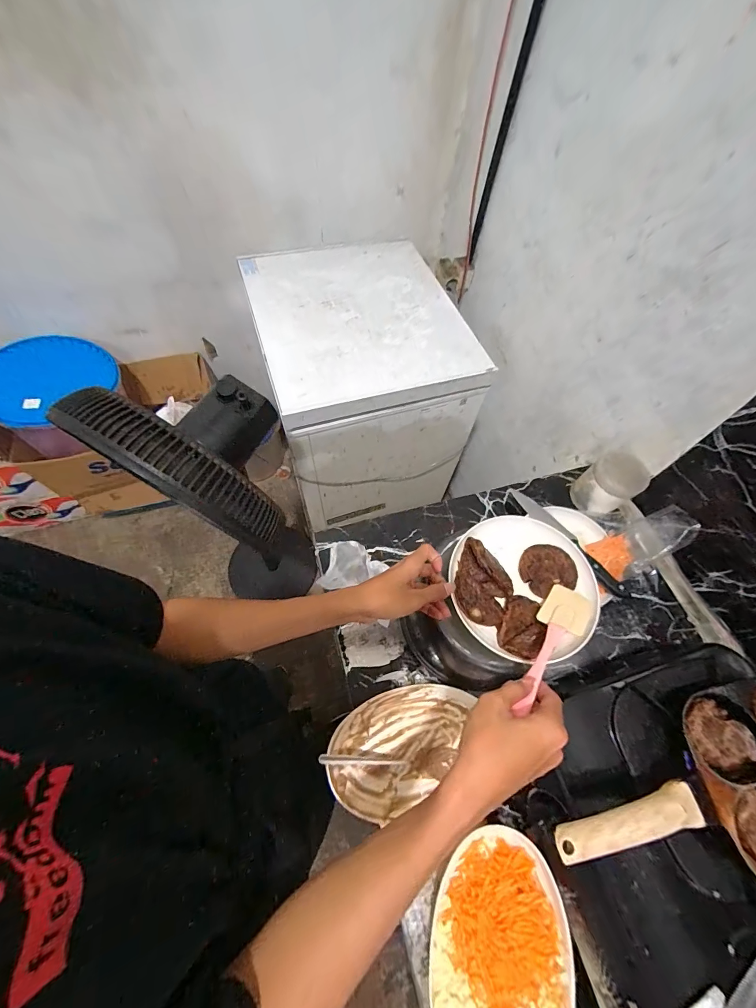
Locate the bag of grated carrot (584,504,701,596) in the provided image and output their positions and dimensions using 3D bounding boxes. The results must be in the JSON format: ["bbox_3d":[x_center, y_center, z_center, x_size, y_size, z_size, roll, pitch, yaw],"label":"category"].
[{"bbox_3d":[0.451,0.074,0.632,0.146,0.103,0.081,-21,67,-13],"label":"bag of grated carrot"}]

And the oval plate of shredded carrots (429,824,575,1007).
[{"bbox_3d":[0.137,0.530,0.418,0.156,0.036,0.225,17,64,5],"label":"oval plate of shredded carrots"}]

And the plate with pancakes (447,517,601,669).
[{"bbox_3d":[0.192,0.104,0.483,0.180,0.043,0.187,1,61,-1],"label":"plate with pancakes"}]

